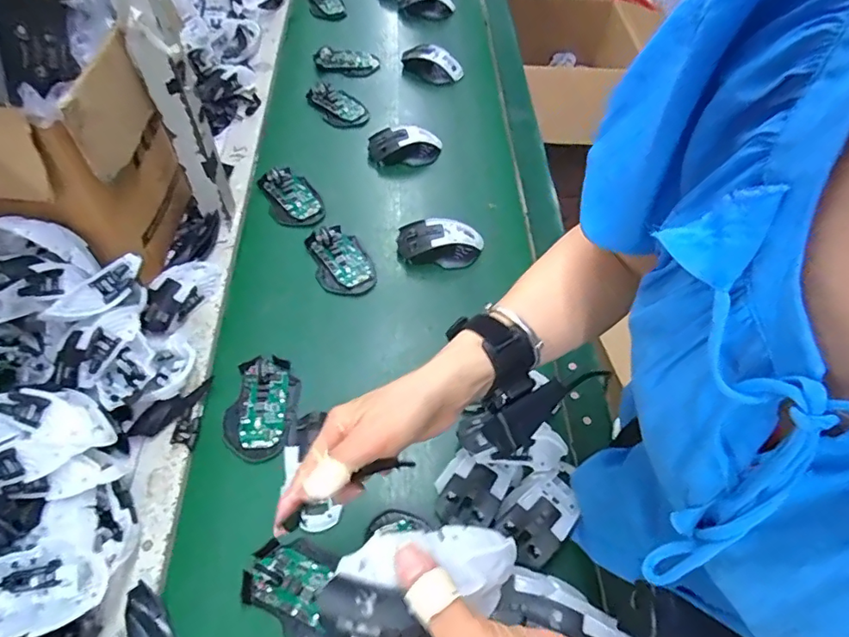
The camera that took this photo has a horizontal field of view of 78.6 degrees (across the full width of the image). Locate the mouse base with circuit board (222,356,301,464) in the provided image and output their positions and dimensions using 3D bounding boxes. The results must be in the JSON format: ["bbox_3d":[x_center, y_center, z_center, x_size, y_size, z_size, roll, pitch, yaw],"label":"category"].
[{"bbox_3d":[-0.177,0.094,0.561,0.076,0.020,0.116,-3,55,-2],"label":"mouse base with circuit board"}]

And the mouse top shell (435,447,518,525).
[{"bbox_3d":[0.045,0.168,0.509,0.064,0.021,0.071,14,68,31],"label":"mouse top shell"}]

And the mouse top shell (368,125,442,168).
[{"bbox_3d":[-0.030,-0.266,0.817,0.113,0.048,0.058,-12,56,-7],"label":"mouse top shell"}]

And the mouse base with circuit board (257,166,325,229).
[{"bbox_3d":[-0.189,-0.175,0.739,0.070,0.024,0.100,-25,59,-16],"label":"mouse base with circuit board"}]

